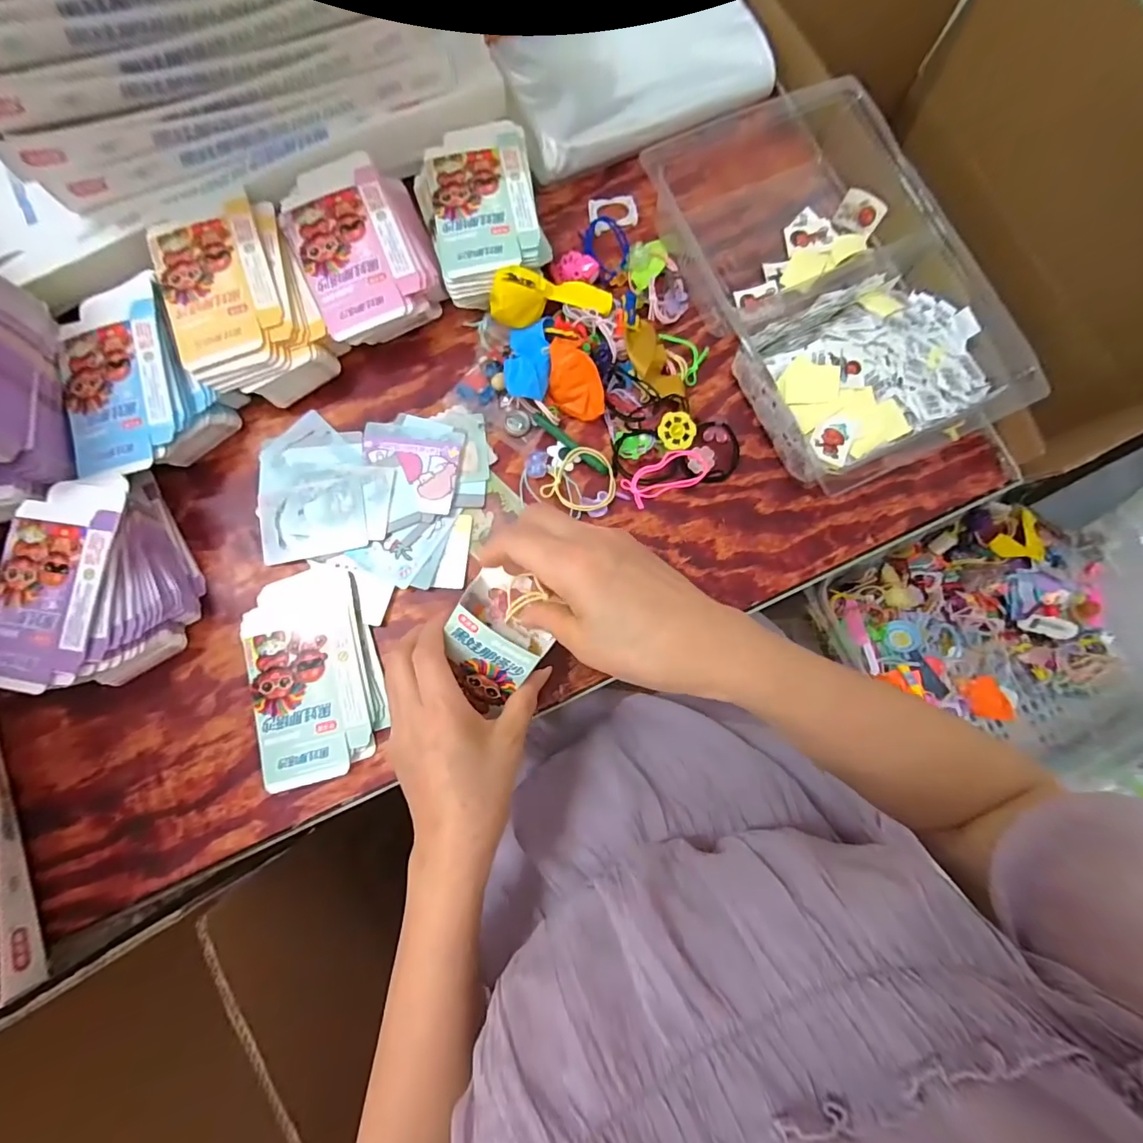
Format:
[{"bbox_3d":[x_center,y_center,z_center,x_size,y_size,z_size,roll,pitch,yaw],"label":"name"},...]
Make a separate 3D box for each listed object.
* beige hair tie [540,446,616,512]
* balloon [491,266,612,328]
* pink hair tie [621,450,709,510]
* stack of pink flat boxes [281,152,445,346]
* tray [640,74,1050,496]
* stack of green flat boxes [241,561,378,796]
[{"bbox_3d":[0.011,-0.075,0.412,0.055,0.010,0.059,0,82,-2],"label":"beige hair tie"},{"bbox_3d":[-0.017,-0.234,0.414,0.107,0.031,0.037,-15,83,-23],"label":"balloon"},{"bbox_3d":[0.081,-0.081,0.415,0.071,0.011,0.031,-24,84,-5],"label":"pink hair tie"},{"bbox_3d":[-0.175,-0.271,0.418,0.109,0.043,0.149,-24,84,-5],"label":"stack of pink flat boxes"},{"bbox_3d":[0.216,-0.265,0.425,0.216,0.049,0.373,-25,84,-5],"label":"tray"},{"bbox_3d":[-0.207,0.081,0.383,0.086,0.013,0.158,-14,83,-3],"label":"stack of green flat boxes"}]

